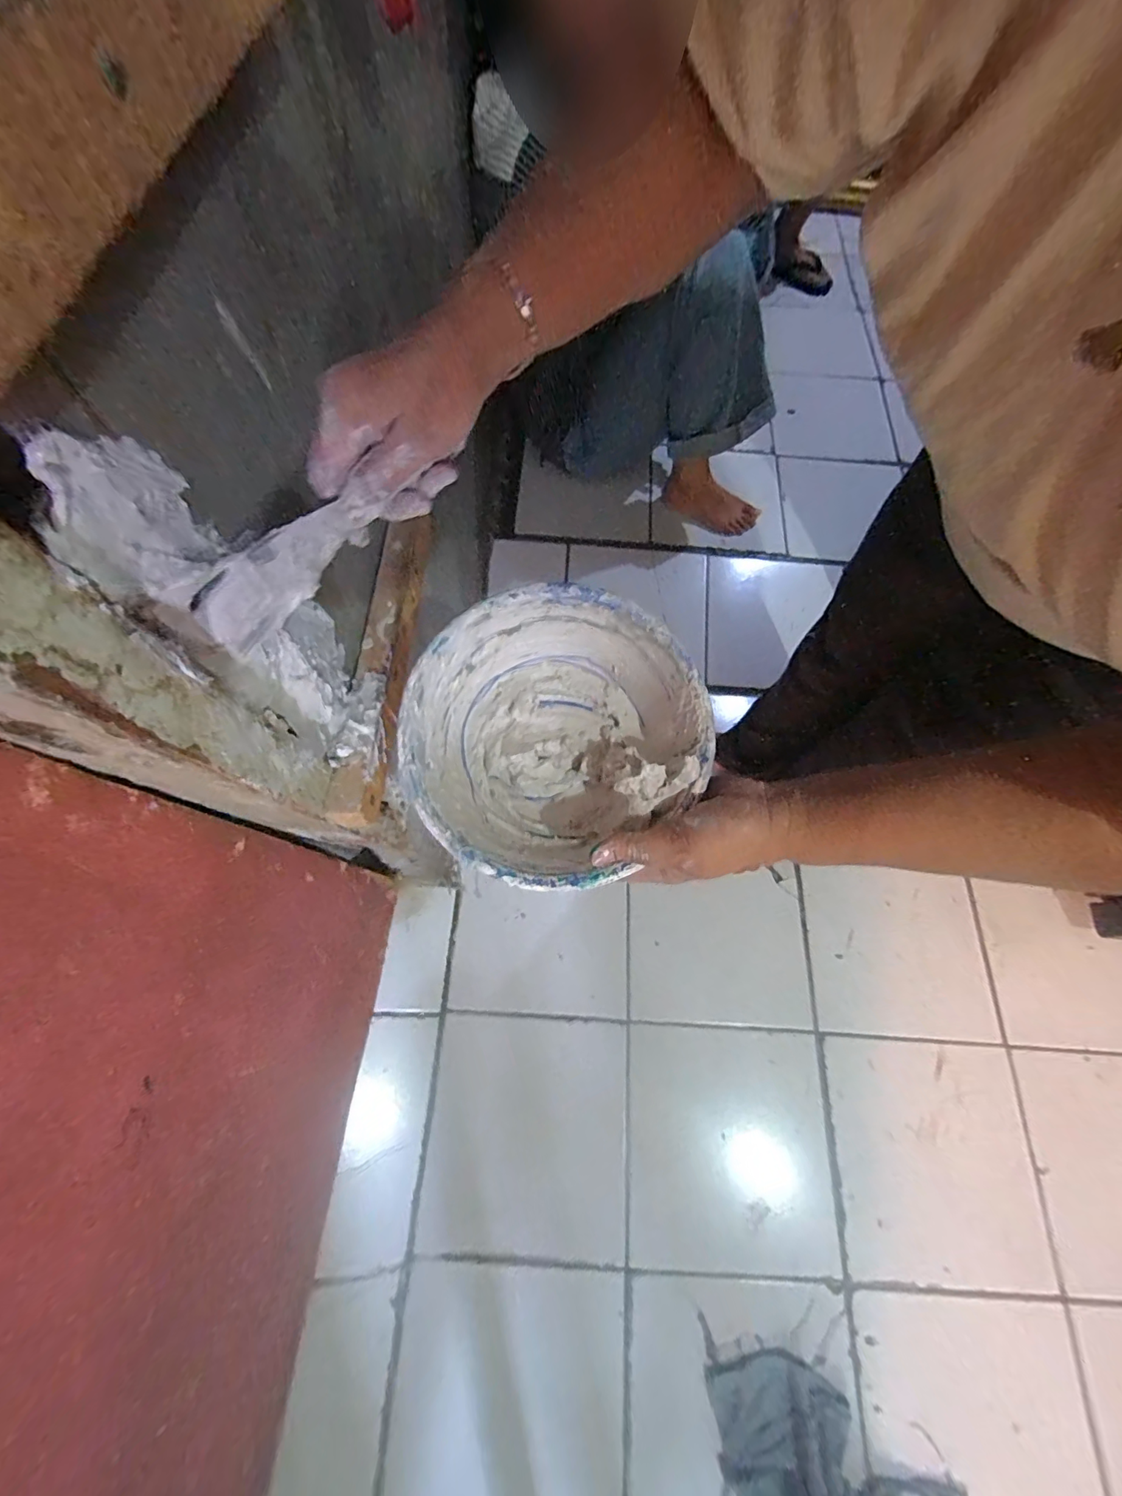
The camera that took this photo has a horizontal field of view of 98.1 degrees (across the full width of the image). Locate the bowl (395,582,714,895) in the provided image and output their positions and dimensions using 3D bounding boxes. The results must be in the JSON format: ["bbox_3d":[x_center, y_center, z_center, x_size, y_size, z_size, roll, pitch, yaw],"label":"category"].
[{"bbox_3d":[-0.008,-0.006,0.341,0.179,0.085,0.190,0,71,0],"label":"bowl"}]

